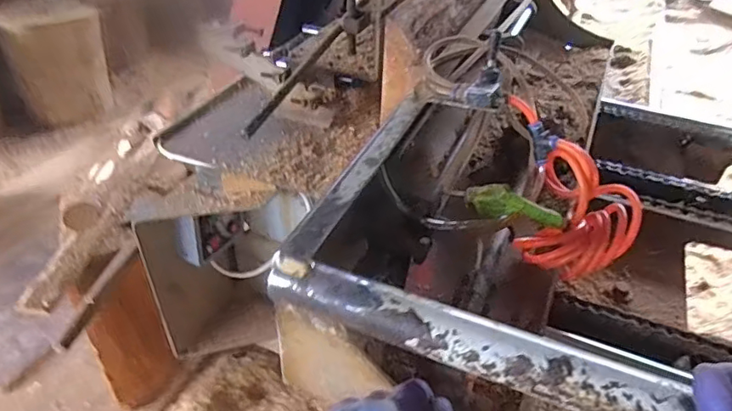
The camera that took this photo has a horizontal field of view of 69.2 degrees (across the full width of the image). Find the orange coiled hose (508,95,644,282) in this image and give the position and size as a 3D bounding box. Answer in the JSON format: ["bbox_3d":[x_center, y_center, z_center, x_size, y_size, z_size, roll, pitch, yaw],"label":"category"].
[{"bbox_3d":[0.282,-0.005,0.754,0.207,0.205,0.098,16,43,17],"label":"orange coiled hose"}]

